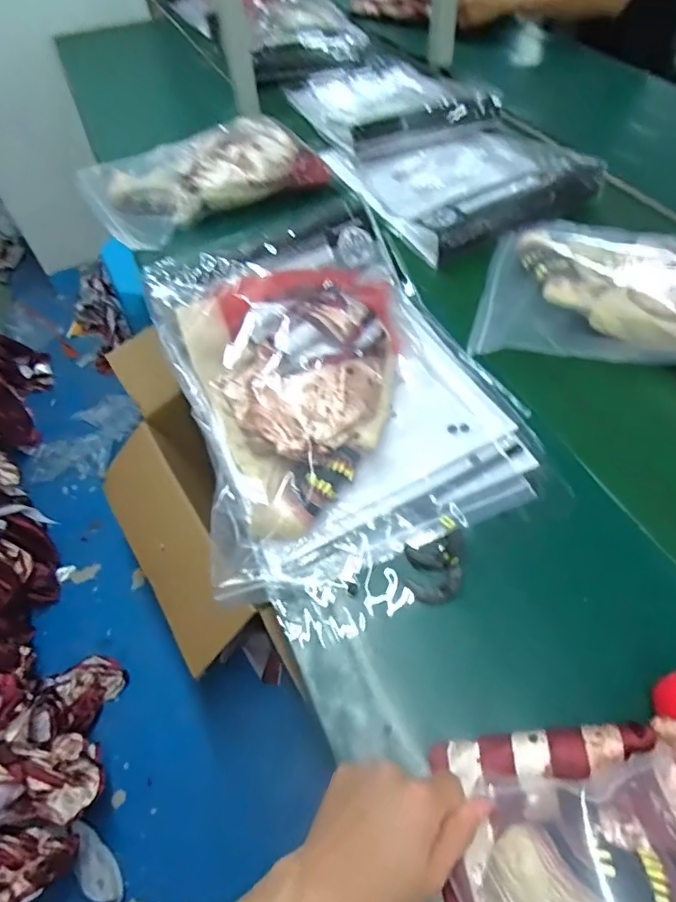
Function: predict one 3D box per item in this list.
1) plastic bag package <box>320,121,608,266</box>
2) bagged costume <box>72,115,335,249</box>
[{"bbox_3d":[0.195,-0.463,0.868,0.322,0.056,0.356,-18,54,-8],"label":"plastic bag package"},{"bbox_3d":[-0.243,-0.482,0.896,0.357,0.073,0.302,-29,56,-16],"label":"bagged costume"}]

